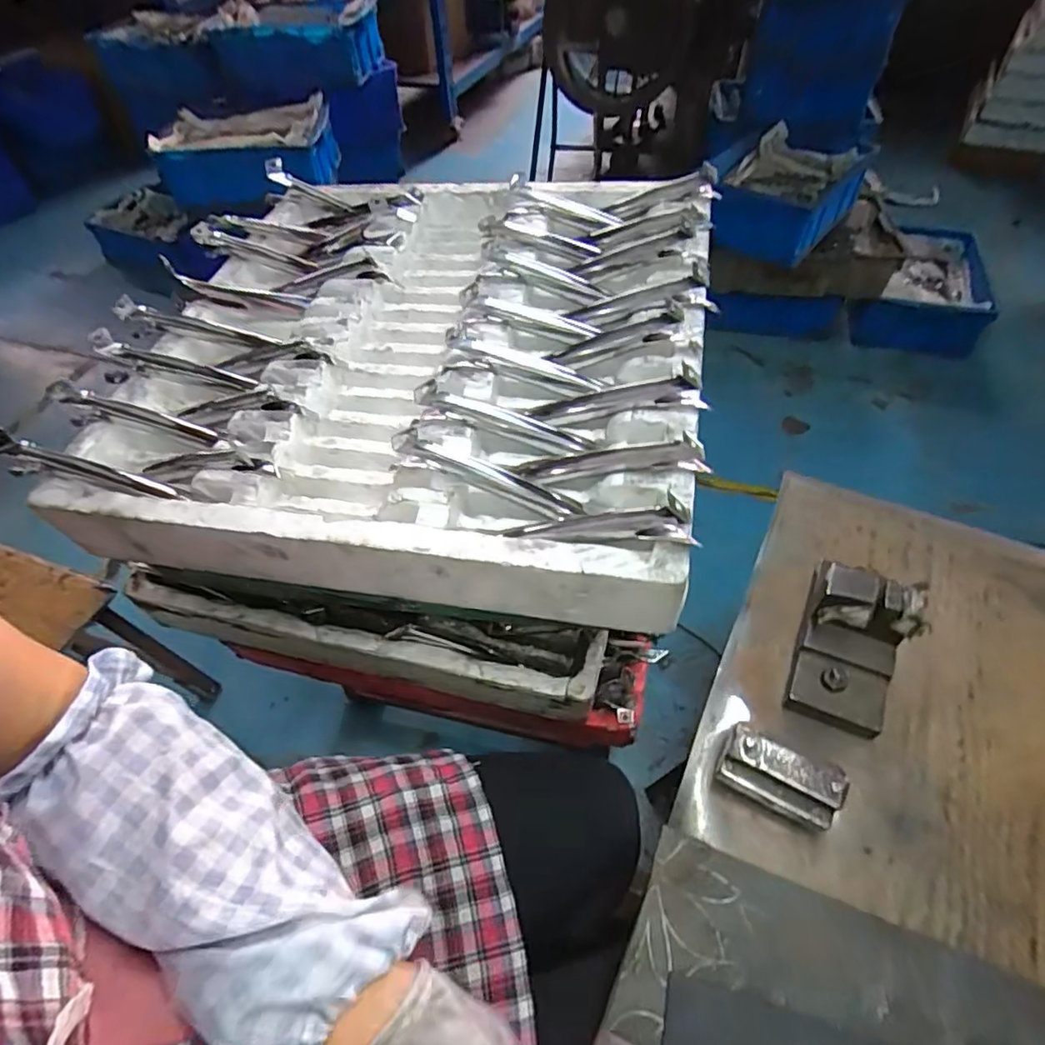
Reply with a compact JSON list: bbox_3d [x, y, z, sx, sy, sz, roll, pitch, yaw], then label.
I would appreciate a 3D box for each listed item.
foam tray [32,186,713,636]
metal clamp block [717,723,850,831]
[{"bbox_3d":[-0.107,-0.189,0.603,0.551,0.127,0.538,8,54,9],"label":"foam tray"},{"bbox_3d":[0.166,0.168,0.389,0.071,0.049,0.031,21,58,18],"label":"metal clamp block"}]

